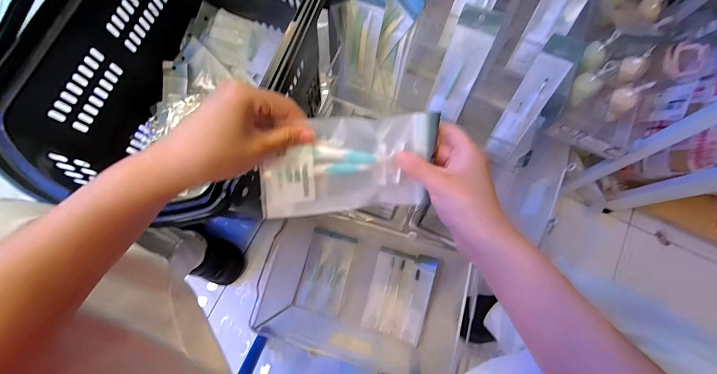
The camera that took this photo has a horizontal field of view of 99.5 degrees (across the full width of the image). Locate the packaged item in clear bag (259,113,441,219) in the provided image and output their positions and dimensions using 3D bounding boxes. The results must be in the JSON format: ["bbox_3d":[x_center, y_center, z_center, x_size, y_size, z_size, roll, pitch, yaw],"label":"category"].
[{"bbox_3d":[-0.005,-0.019,0.284,0.164,0.013,0.086,-6,105,-15],"label":"packaged item in clear bag"}]

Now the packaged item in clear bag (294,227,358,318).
[{"bbox_3d":[-0.074,0.193,0.693,0.103,0.018,0.175,15,77,4],"label":"packaged item in clear bag"}]

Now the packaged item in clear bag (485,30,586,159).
[{"bbox_3d":[0.266,-0.131,0.471,0.051,0.185,0.016,24,34,6],"label":"packaged item in clear bag"}]

